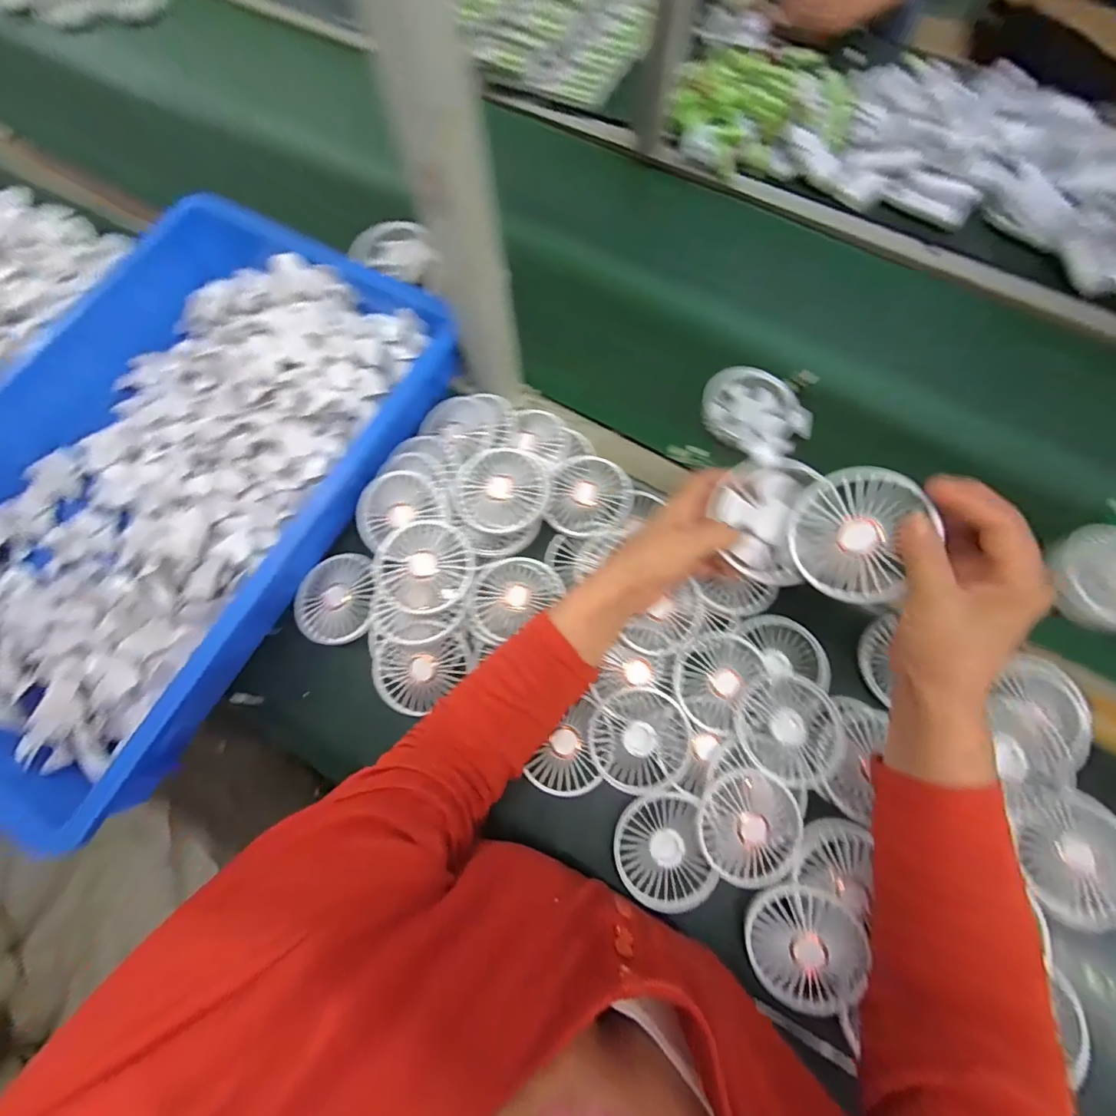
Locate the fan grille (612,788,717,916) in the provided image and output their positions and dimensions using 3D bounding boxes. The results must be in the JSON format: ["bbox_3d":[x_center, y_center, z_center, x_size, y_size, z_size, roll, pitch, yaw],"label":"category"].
[{"bbox_3d":[0.088,0.249,0.398,0.076,0.020,0.091,-13,79,-3],"label":"fan grille"}]

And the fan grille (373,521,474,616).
[{"bbox_3d":[-0.125,0.008,0.446,0.089,0.019,0.085,0,79,-1],"label":"fan grille"}]

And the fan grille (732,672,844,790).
[{"bbox_3d":[0.201,0.146,0.411,0.085,0.016,0.089,0,72,0],"label":"fan grille"}]

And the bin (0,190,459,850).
[{"bbox_3d":[-0.390,-0.108,0.484,0.395,0.088,0.591,28,74,9],"label":"bin"}]

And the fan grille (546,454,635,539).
[{"bbox_3d":[0.033,-0.062,0.482,0.081,0.014,0.086,10,72,3],"label":"fan grille"}]

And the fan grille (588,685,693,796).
[{"bbox_3d":[0.072,0.160,0.419,0.085,0.012,0.085,0,72,0],"label":"fan grille"}]

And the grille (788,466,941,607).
[{"bbox_3d":[0.205,-0.017,0.331,0.079,0.014,0.088,35,115,37],"label":"grille"}]

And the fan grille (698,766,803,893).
[{"bbox_3d":[0.159,0.224,0.394,0.083,0.025,0.083,0,72,0],"label":"fan grille"}]

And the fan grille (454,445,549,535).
[{"bbox_3d":[-0.058,-0.071,0.470,0.085,0.023,0.094,-44,77,-5],"label":"fan grille"}]

